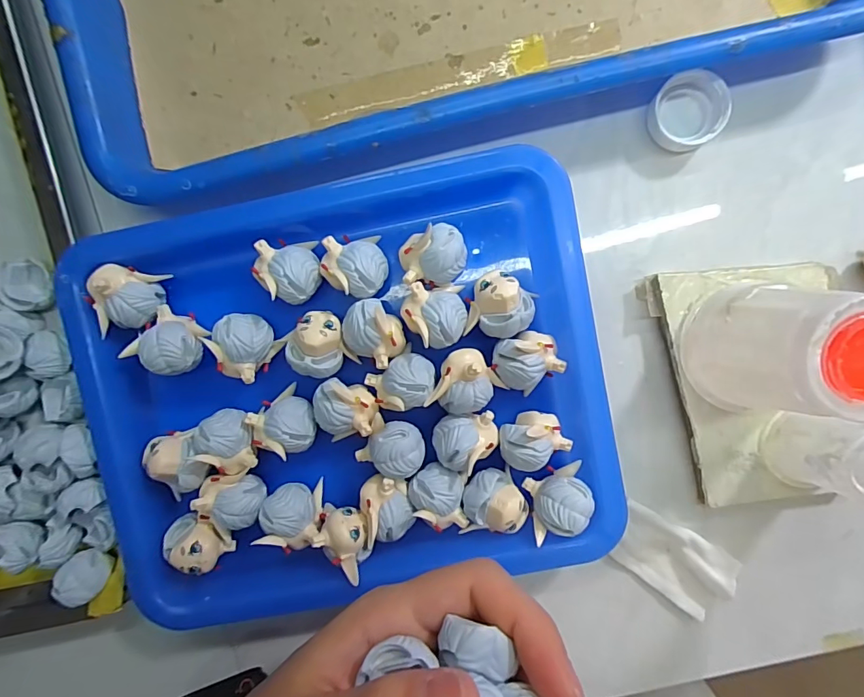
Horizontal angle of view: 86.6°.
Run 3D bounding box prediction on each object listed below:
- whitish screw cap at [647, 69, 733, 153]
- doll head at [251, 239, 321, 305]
[{"bbox_3d":[0.110,-0.102,0.198,0.030,0.011,0.031,0,95,3],"label":"whitish screw cap"},{"bbox_3d":[-0.061,-0.033,0.195,0.024,0.018,0.027,-1,95,3],"label":"doll head"}]

